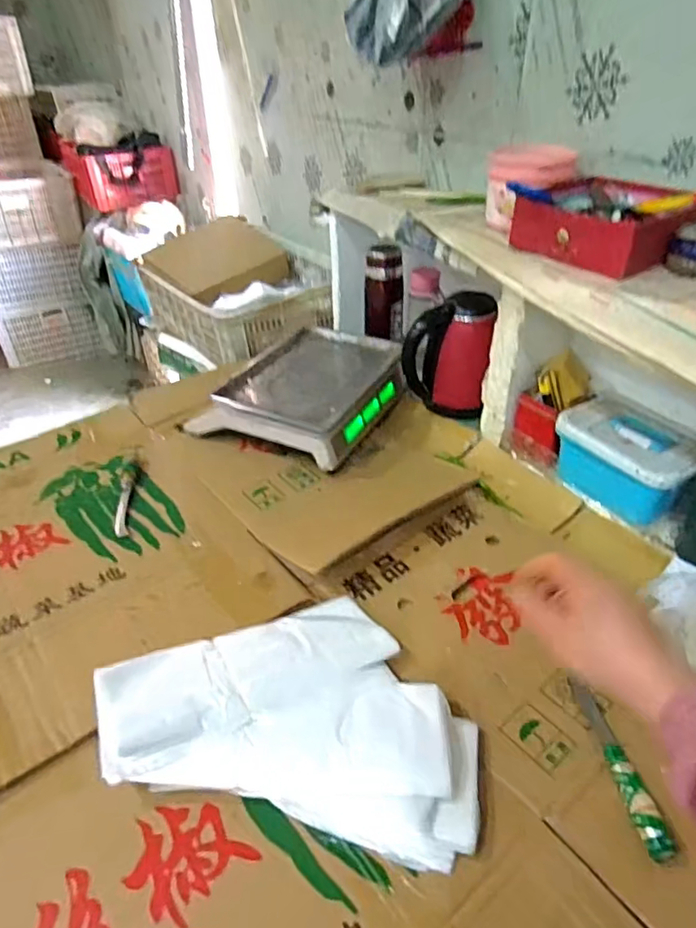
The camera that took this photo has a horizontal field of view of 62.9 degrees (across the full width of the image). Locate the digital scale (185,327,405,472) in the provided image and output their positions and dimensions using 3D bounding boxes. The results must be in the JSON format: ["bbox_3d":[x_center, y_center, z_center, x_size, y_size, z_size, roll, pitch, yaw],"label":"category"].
[{"bbox_3d":[-0.061,-0.130,1.068,0.253,0.102,0.326,17,40,23],"label":"digital scale"}]

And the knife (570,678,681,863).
[{"bbox_3d":[0.265,0.289,0.563,0.023,0.022,0.177,-4,37,-4],"label":"knife"}]

